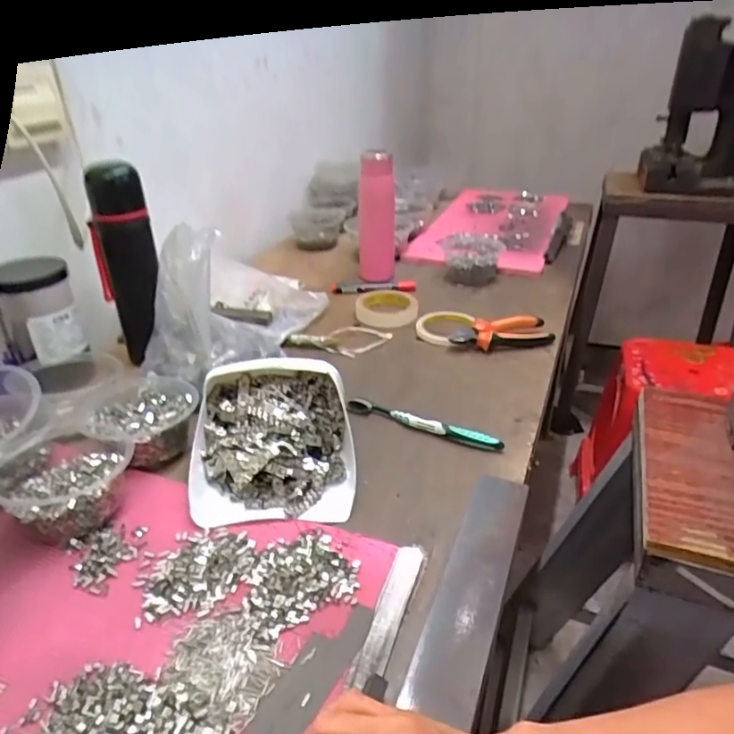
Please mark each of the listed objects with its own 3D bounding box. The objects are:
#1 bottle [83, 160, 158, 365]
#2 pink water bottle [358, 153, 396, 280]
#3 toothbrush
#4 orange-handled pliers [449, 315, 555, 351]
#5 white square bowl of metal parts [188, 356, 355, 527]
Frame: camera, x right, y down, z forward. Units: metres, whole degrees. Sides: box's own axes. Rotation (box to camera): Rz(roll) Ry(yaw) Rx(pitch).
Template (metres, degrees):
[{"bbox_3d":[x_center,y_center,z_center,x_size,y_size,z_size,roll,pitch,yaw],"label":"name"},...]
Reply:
[{"bbox_3d":[-0.298,-0.128,0.711,0.070,0.229,0.056,-14,32,-22],"label":"bottle"},{"bbox_3d":[0.019,-0.258,0.997,0.065,0.234,0.047,-1,30,-1],"label":"pink water bottle"},{"bbox_3d":[0.061,0.059,0.631,0.181,0.016,0.017,15,33,26],"label":"toothbrush"},{"bbox_3d":[0.190,-0.047,0.799,0.142,0.031,0.046,-8,30,-13],"label":"orange-handled pliers"},{"bbox_3d":[-0.093,0.063,0.558,0.153,0.080,0.161,-3,30,-3],"label":"white square bowl of metal parts"}]

